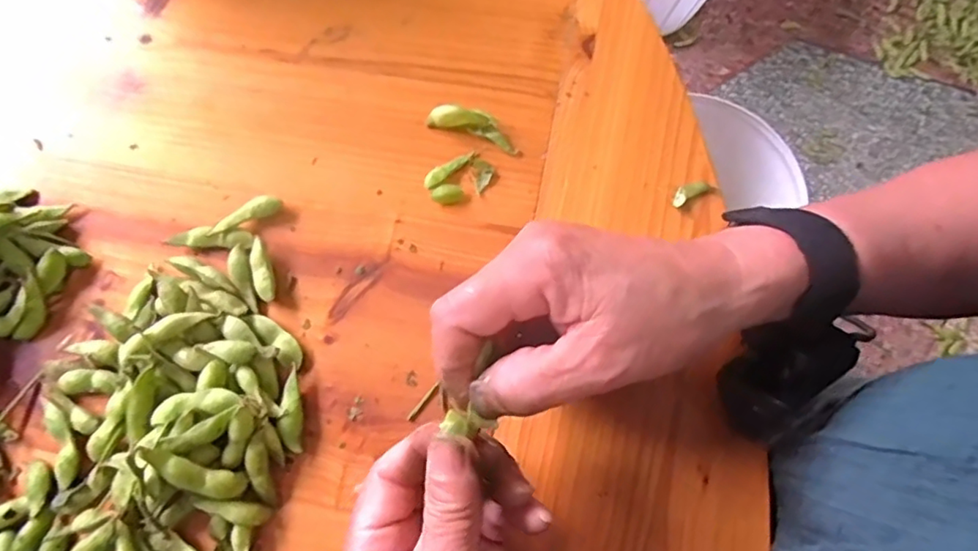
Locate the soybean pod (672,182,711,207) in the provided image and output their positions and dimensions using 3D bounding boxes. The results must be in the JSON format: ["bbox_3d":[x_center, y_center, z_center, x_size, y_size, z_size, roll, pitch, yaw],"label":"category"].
[{"bbox_3d":[0.111,-0.046,0.322,0.023,0.004,0.008,-30,76,-7],"label":"soybean pod"}]

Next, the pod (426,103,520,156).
[{"bbox_3d":[-0.008,-0.084,0.328,0.054,0.014,0.014,20,76,6],"label":"pod"}]

